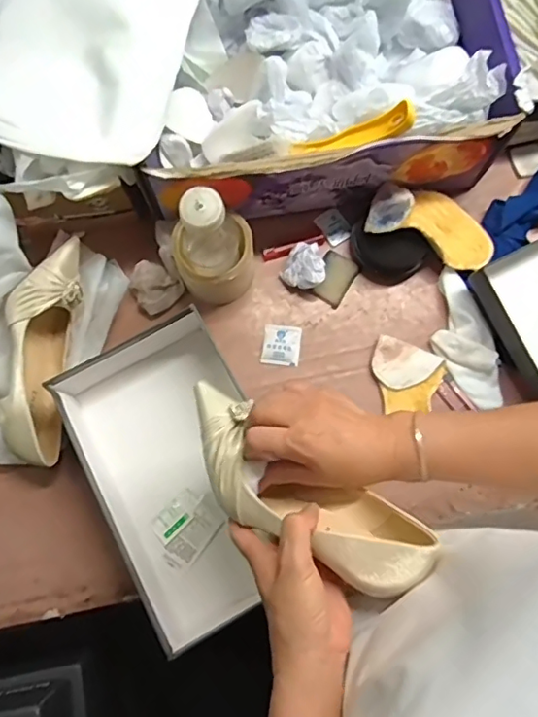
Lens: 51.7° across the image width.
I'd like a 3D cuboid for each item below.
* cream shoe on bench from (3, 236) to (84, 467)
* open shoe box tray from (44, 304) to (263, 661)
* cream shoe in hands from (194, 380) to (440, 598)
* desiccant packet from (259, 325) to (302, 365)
[{"bbox_3d":[-0.246,-0.011,0.617,0.068,0.080,0.239,7,91,1],"label":"cream shoe on bench"},{"bbox_3d":[-0.092,0.123,0.599,0.195,0.072,0.310,-29,80,-6],"label":"open shoe box tray"},{"bbox_3d":[0.015,0.108,0.450,0.233,0.069,0.077,32,79,23],"label":"cream shoe in hands"},{"bbox_3d":[0.015,-0.016,0.663,0.044,0.007,0.048,6,78,1],"label":"desiccant packet"}]

